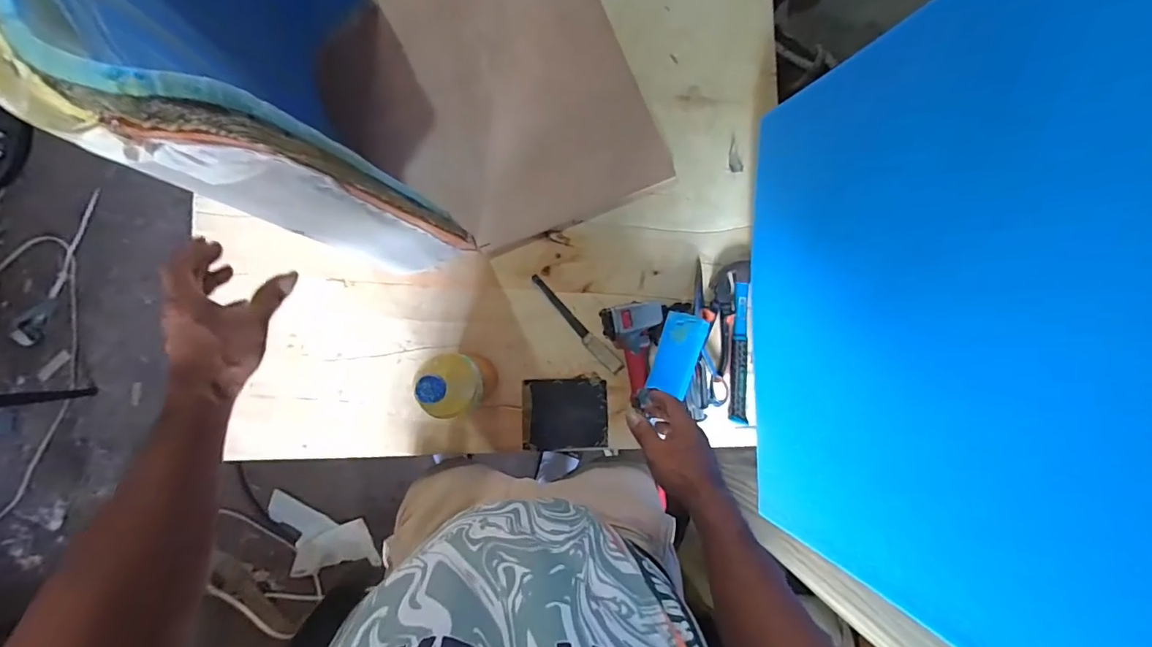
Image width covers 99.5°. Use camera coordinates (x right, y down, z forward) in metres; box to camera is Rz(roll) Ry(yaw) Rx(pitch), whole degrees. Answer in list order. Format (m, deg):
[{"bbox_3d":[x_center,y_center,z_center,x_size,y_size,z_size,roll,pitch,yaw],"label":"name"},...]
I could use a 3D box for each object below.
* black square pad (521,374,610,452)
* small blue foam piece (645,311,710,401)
[{"bbox_3d":[-0.017,0.146,0.795,0.136,0.014,0.115,-1,86,-3],"label":"black square pad"},{"bbox_3d":[0.159,0.047,0.767,0.065,0.010,0.122,17,95,16],"label":"small blue foam piece"}]

